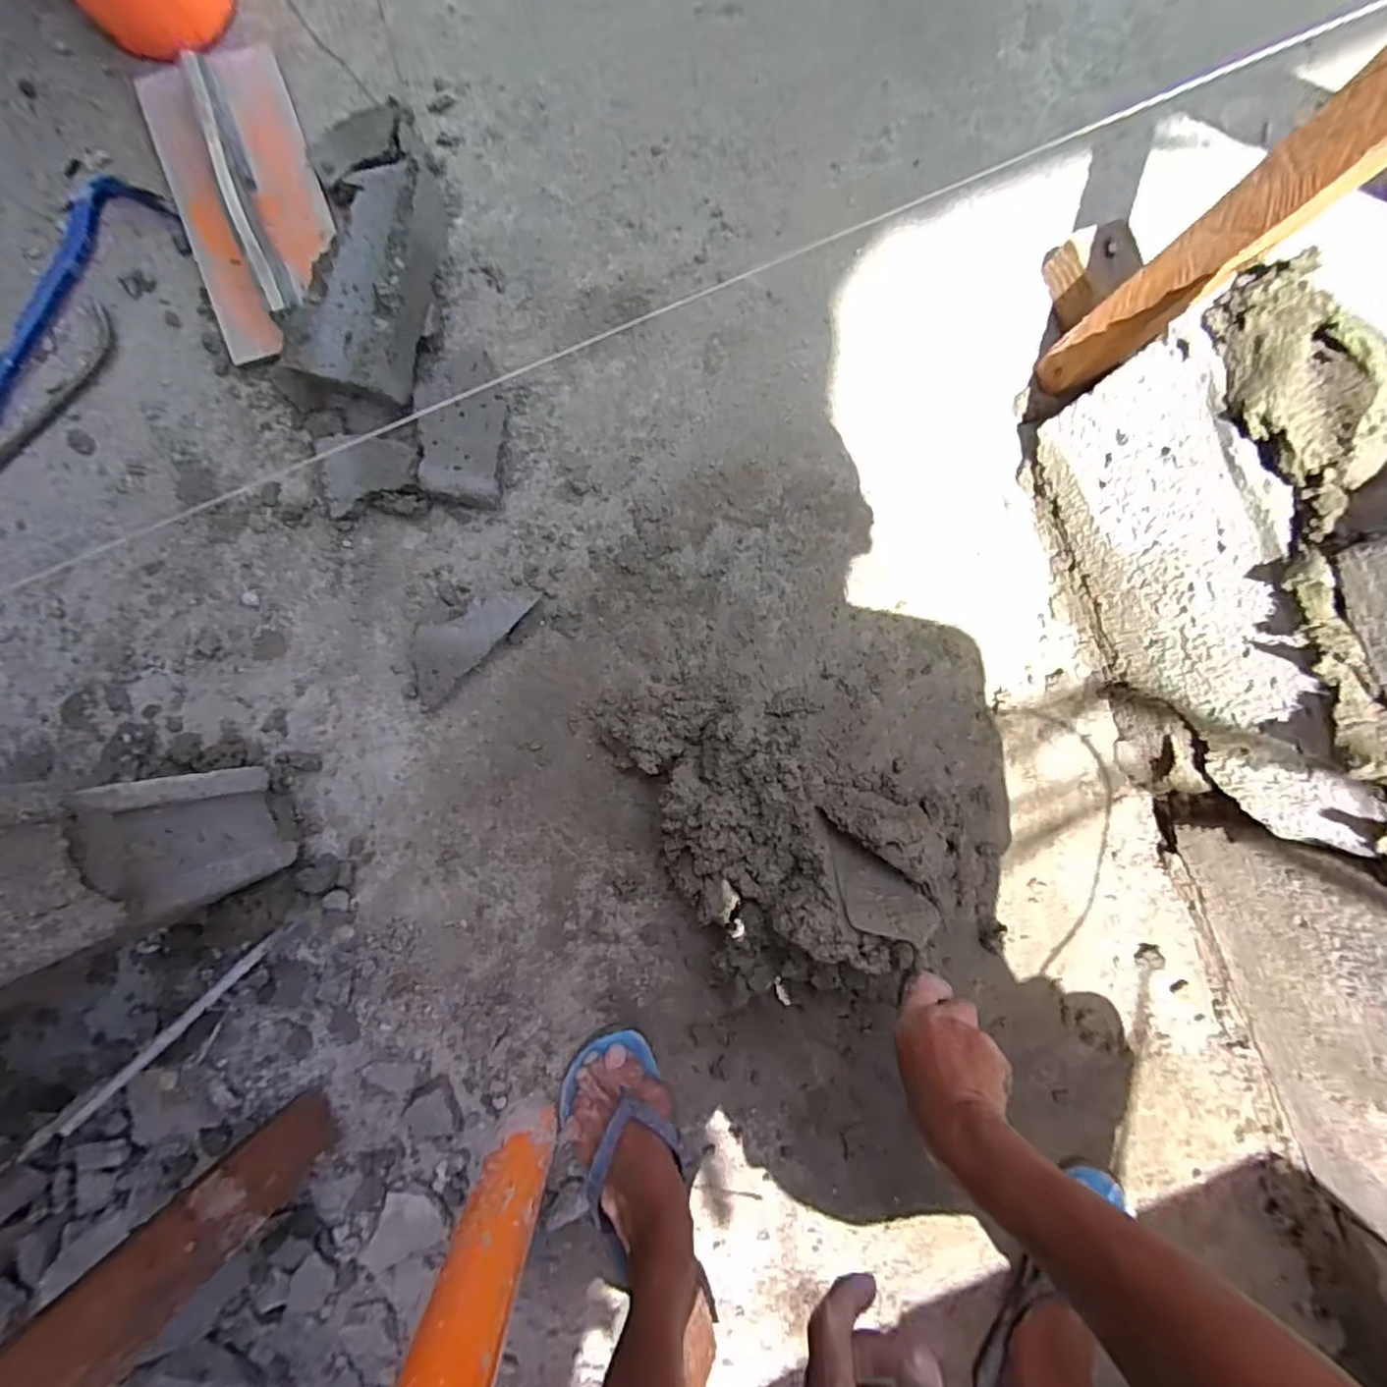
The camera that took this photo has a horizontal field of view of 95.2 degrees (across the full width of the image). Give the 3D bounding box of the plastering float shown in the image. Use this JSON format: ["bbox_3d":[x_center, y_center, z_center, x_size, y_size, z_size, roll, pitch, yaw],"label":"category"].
[{"bbox_3d":[-0.423,-0.466,0.592,0.133,0.052,0.281,-19,89,-2],"label":"plastering float"}]

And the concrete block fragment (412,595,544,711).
[{"bbox_3d":[-0.220,-0.052,0.602,0.146,0.035,0.053,-43,90,-2],"label":"concrete block fragment"}]

